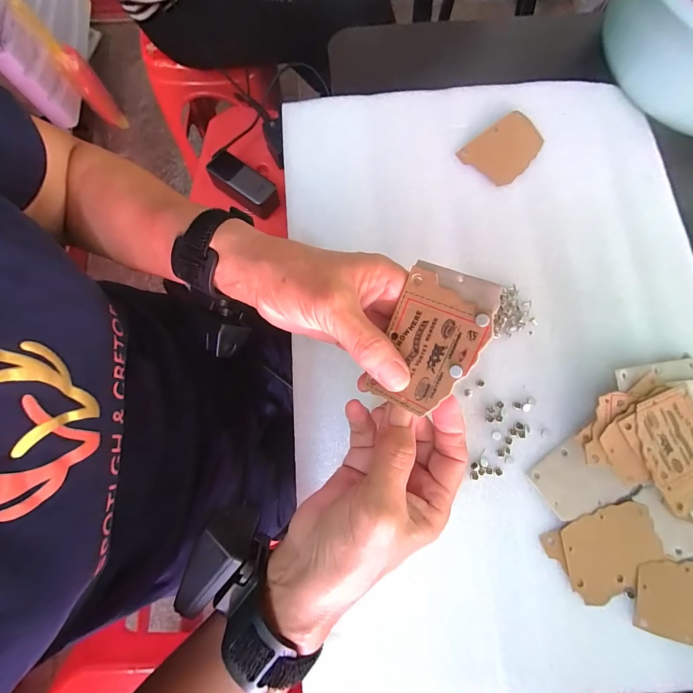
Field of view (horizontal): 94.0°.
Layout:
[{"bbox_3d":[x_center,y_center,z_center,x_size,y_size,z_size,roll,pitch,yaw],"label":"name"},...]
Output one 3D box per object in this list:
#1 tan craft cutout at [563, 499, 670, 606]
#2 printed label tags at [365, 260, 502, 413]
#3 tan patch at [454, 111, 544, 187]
[{"bbox_3d":[0.199,0.152,0.241,0.075,0.004,0.054,-24,79,-4],"label":"tan craft cutout"},{"bbox_3d":[0.048,-0.003,0.186,0.054,0.004,0.082,26,98,27],"label":"printed label tags"},{"bbox_3d":[0.154,-0.192,0.314,0.075,0.005,0.054,-40,87,-3],"label":"tan patch"}]

